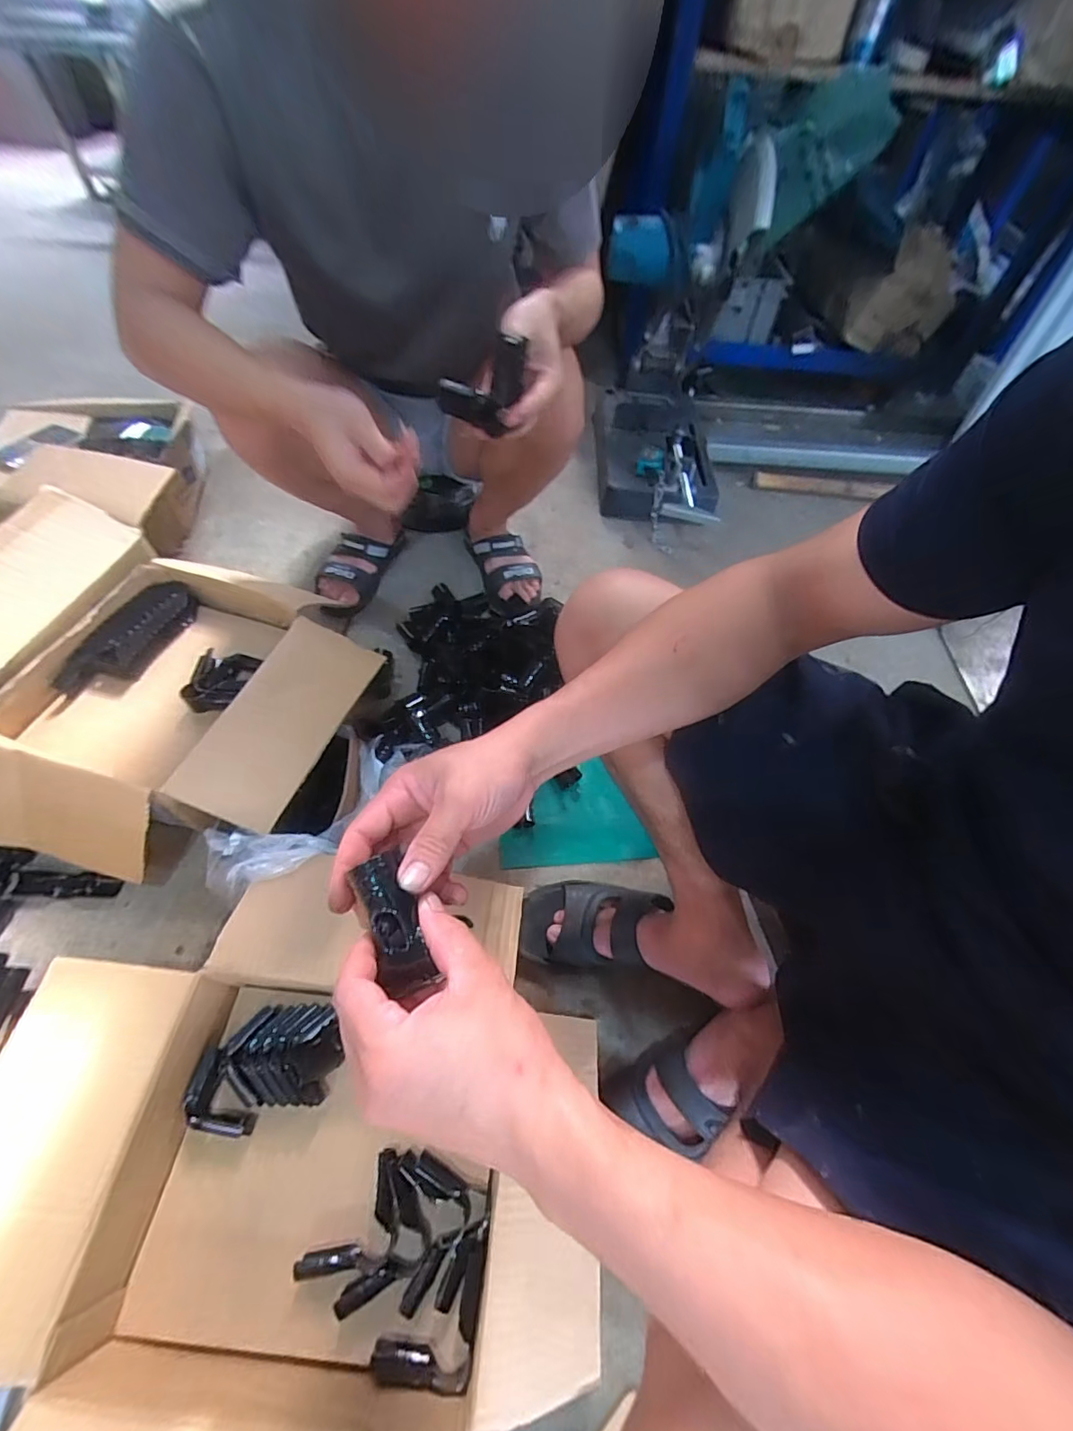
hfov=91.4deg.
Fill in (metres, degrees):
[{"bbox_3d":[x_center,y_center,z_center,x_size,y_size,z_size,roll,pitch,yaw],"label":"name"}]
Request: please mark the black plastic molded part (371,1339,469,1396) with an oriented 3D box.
[{"bbox_3d":[-0.096,0.530,0.426,0.080,0.022,0.020,7,57,2],"label":"black plastic molded part"}]

